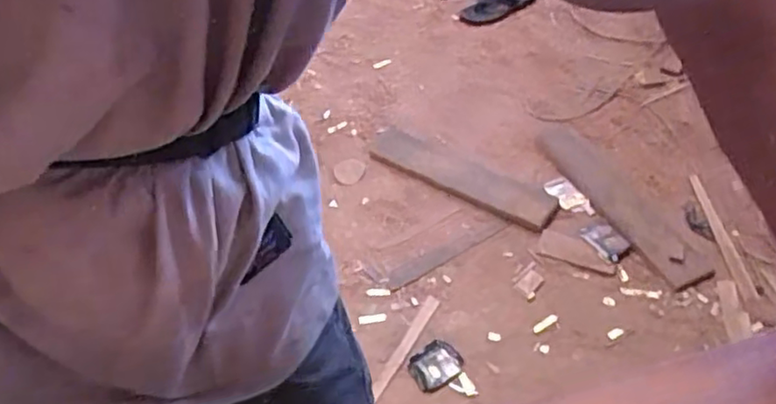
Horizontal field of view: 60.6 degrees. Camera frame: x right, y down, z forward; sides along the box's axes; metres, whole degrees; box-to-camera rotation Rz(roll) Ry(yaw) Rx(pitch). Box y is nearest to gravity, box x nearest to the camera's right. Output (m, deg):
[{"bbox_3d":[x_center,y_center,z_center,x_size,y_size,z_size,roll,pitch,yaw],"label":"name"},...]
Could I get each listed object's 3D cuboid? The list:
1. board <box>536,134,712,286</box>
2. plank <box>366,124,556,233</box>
[{"bbox_3d":[0.553,-0.012,1.616,0.119,0.020,0.563,-22,45,-12],"label":"board"},{"bbox_3d":[0.180,-0.084,1.713,0.520,0.022,0.136,28,56,25],"label":"plank"}]

